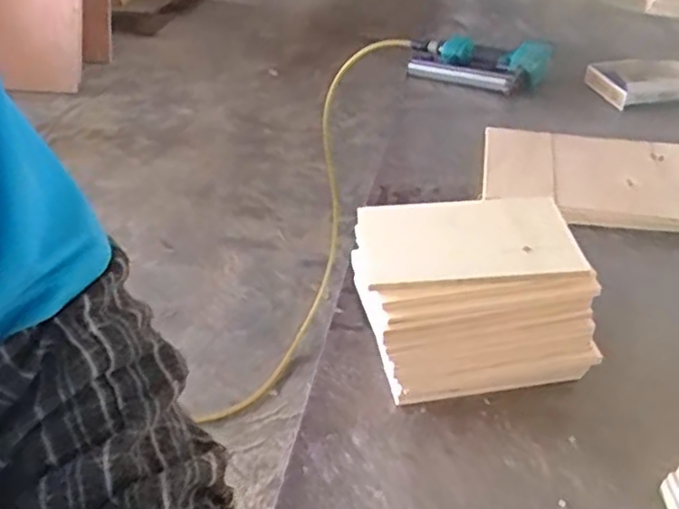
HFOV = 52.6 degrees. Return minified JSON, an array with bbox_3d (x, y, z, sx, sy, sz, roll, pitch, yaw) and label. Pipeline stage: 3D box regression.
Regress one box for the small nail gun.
[{"bbox_3d":[0.242,-0.366,1.242,0.268,0.083,0.148,20,41,24],"label":"small nail gun"}]

